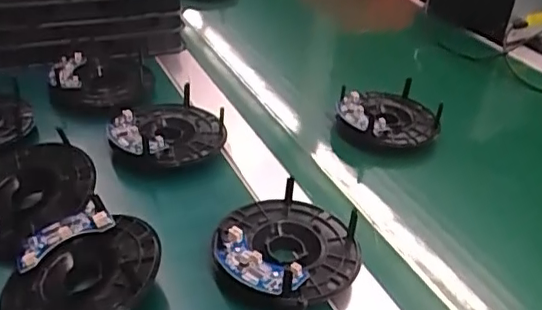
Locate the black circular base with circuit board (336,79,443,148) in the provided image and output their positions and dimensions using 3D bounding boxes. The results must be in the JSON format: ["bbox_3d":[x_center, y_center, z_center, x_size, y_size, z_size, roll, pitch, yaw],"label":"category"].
[{"bbox_3d":[0.120,-0.045,0.571,0.098,0.021,0.104,3,35,-2],"label":"black circular base with circuit board"}]

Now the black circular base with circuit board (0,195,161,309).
[{"bbox_3d":[-0.120,0.075,0.354,0.101,0.016,0.094,-7,43,6],"label":"black circular base with circuit board"}]

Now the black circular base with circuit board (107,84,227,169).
[{"bbox_3d":[-0.088,-0.022,0.503,0.088,0.024,0.107,24,39,26],"label":"black circular base with circuit board"}]

